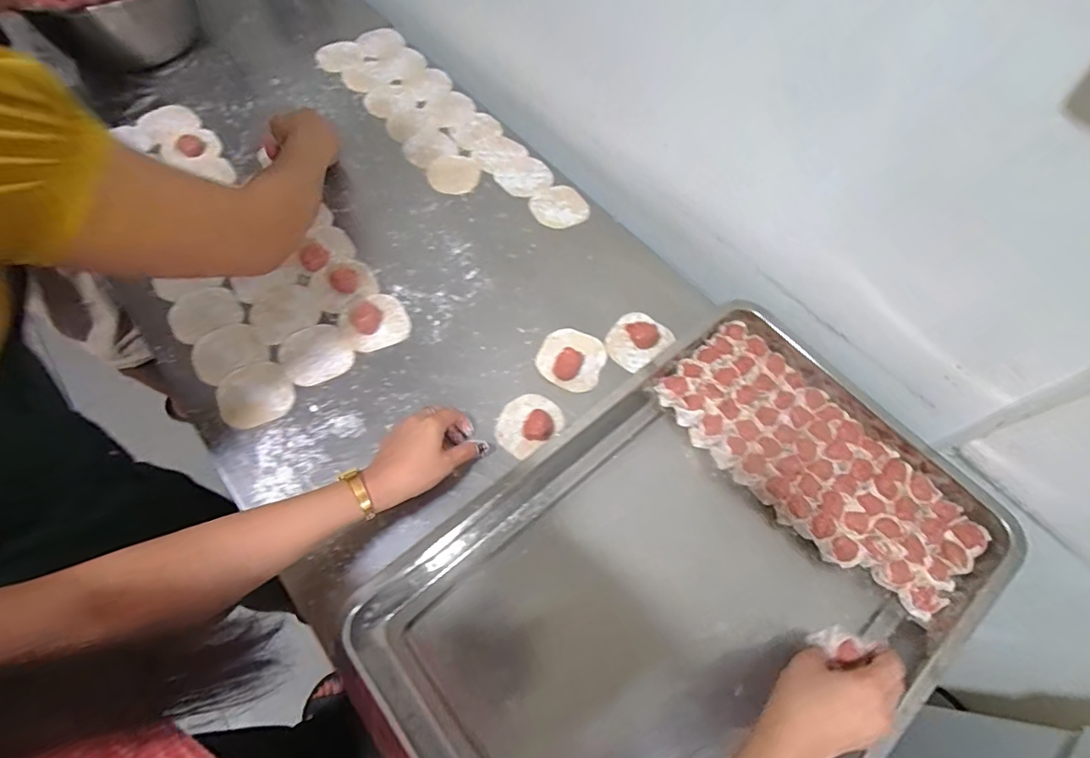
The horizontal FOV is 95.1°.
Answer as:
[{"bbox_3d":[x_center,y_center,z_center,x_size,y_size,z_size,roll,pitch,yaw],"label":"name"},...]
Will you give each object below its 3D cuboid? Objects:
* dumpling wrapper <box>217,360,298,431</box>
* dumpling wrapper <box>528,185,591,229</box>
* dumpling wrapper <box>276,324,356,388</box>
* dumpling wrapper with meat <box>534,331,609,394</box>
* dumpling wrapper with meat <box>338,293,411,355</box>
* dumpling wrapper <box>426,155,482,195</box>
[{"bbox_3d":[-0.344,0.017,0.590,0.081,0.004,0.082,-23,68,-13],"label":"dumpling wrapper"},{"bbox_3d":[0.020,-0.258,0.745,0.079,0.005,0.074,-26,69,-15],"label":"dumpling wrapper"},{"bbox_3d":[-0.283,-0.031,0.616,0.080,0.004,0.082,1,64,-3],"label":"dumpling wrapper"},{"bbox_3d":[0.033,-0.029,0.623,0.081,0.018,0.079,1,64,-3],"label":"dumpling wrapper with meat"},{"bbox_3d":[-0.220,-0.074,0.638,0.082,0.012,0.080,-27,69,-15],"label":"dumpling wrapper with meat"},{"bbox_3d":[-0.139,-0.315,0.767,0.082,0.006,0.075,1,64,-3],"label":"dumpling wrapper"}]

